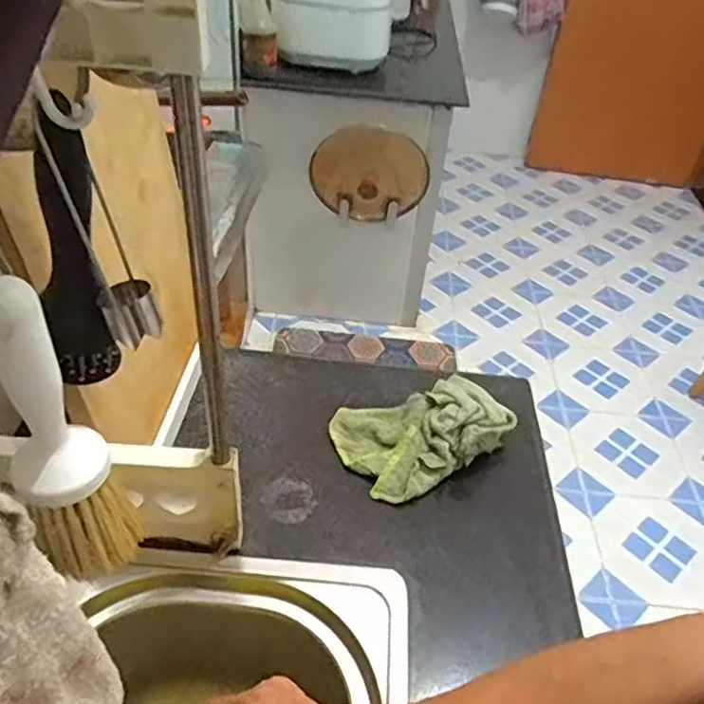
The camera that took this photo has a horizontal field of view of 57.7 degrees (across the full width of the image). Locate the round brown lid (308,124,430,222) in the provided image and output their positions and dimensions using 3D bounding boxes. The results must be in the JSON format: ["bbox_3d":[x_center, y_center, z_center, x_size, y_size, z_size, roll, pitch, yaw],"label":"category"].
[{"bbox_3d":[0.047,-0.504,1.801,0.325,0.289,0.053,5,41,-1],"label":"round brown lid"}]

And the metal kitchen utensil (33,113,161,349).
[{"bbox_3d":[-0.142,-0.065,0.370,0.031,0.132,0.042,-15,45,-22],"label":"metal kitchen utensil"}]

